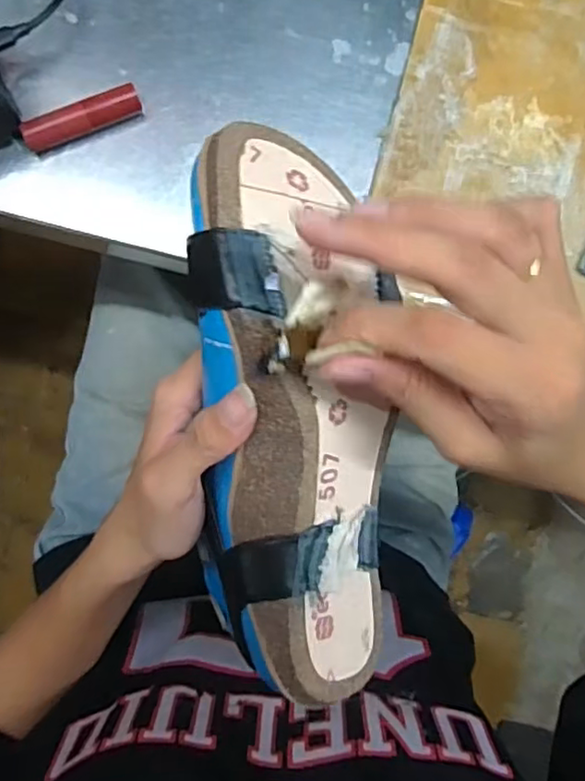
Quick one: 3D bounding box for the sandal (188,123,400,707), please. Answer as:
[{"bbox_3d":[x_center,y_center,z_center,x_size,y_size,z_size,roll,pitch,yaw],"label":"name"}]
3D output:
[{"bbox_3d":[0.003,0.010,0.268,0.089,0.057,0.237,-14,104,-31],"label":"sandal"}]

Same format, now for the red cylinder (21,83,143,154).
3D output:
[{"bbox_3d":[-0.117,-0.152,0.352,0.067,0.018,0.015,-26,94,-5],"label":"red cylinder"}]

